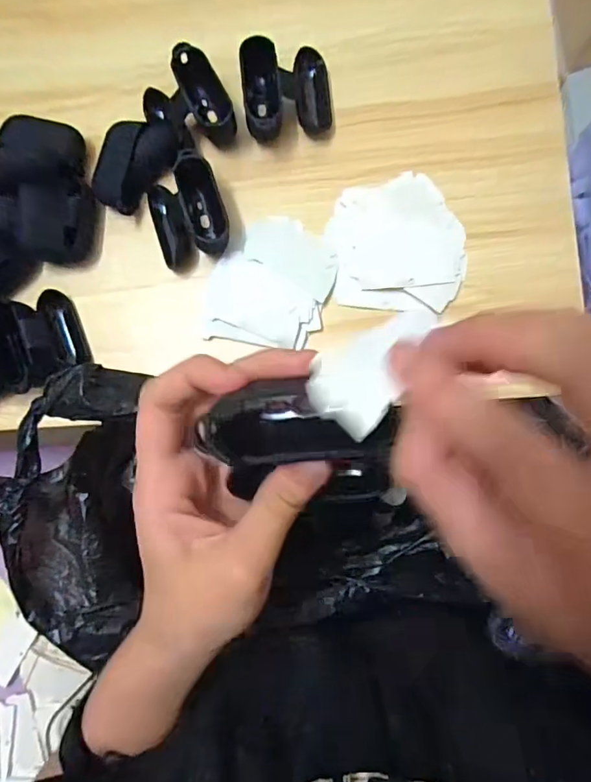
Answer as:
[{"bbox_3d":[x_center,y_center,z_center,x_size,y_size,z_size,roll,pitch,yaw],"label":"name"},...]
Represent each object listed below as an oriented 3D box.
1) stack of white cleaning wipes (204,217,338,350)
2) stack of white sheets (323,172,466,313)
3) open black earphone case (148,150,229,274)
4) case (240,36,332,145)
[{"bbox_3d":[-0.017,-0.080,0.364,0.085,0.004,0.094,12,83,5],"label":"stack of white cleaning wipes"},{"bbox_3d":[0.074,-0.109,0.363,0.095,0.004,0.100,0,82,3],"label":"stack of white sheets"},{"bbox_3d":[-0.080,-0.130,0.361,0.053,0.028,0.068,-18,82,0],"label":"open black earphone case"},{"bbox_3d":[-0.007,-0.227,0.375,0.064,0.030,0.063,-6,82,2],"label":"case"}]

